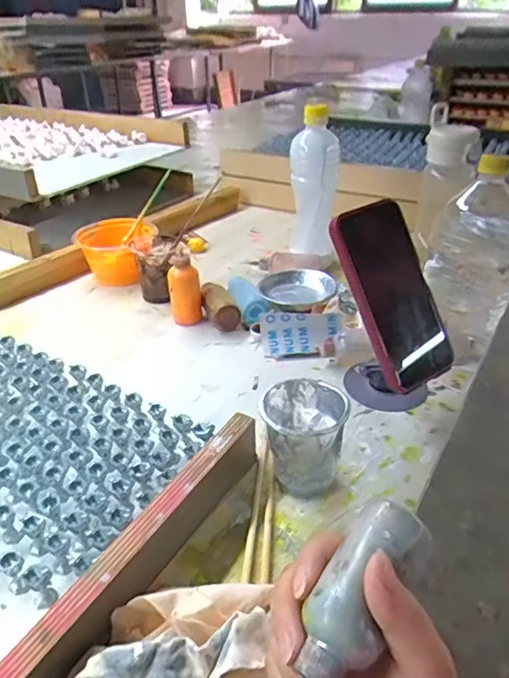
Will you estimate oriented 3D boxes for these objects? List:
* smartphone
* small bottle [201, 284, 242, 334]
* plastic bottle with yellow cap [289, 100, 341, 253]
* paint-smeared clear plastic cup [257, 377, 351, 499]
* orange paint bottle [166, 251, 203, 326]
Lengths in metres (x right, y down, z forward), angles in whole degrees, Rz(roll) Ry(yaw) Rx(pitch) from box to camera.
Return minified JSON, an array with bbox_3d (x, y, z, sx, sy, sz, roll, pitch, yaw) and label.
[{"bbox_3d":[0.128,-0.041,0.467,0.087,0.167,0.017,-22,3,-27],"label":"smartphone"},{"bbox_3d":[-0.045,-0.042,0.651,0.035,0.030,0.084,-10,33,-13],"label":"small bottle"},{"bbox_3d":[0.083,-0.216,0.731,0.064,0.203,0.059,1,33,3],"label":"plastic bottle with yellow cap"},{"bbox_3d":[0.038,0.082,0.405,0.063,0.080,0.066,-1,32,1],"label":"paint-smeared clear plastic cup"},{"bbox_3d":[-0.086,-0.058,0.627,0.039,0.083,0.030,-7,33,-9],"label":"orange paint bottle"}]

